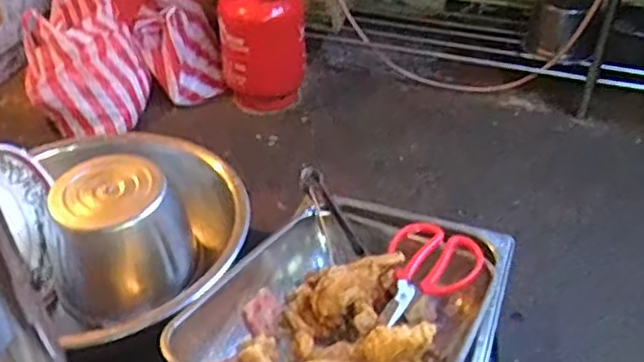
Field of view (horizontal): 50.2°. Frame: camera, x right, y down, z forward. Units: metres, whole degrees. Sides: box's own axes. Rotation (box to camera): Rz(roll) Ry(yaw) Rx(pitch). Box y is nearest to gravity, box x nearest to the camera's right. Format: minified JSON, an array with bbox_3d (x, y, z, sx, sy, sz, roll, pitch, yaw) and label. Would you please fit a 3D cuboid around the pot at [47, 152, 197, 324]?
[{"bbox_3d":[-0.245,0.067,0.846,0.167,0.133,0.150,-16,42,-15],"label":"pot"}]

